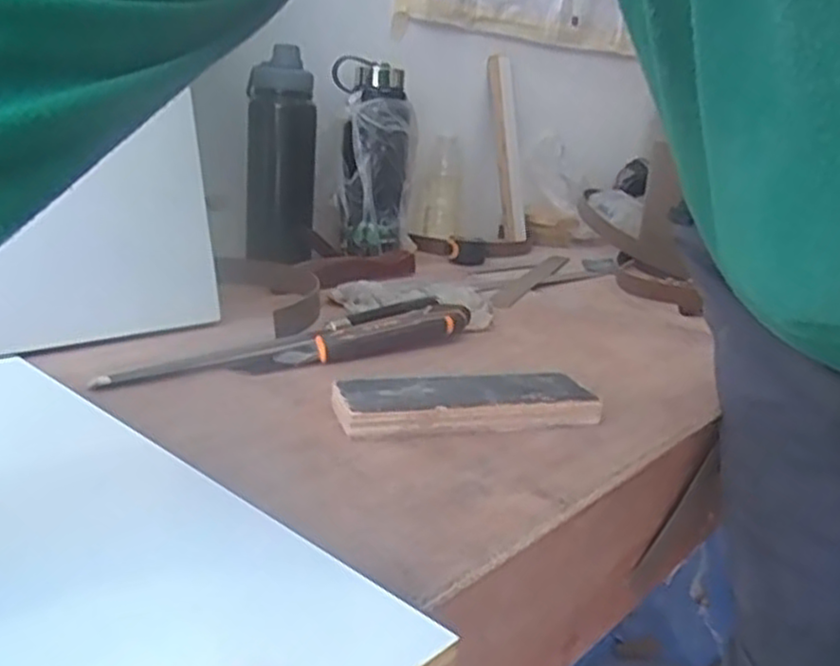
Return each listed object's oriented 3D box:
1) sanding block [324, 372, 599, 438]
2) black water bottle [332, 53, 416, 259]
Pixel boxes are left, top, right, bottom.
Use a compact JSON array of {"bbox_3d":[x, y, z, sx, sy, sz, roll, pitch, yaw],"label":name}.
[{"bbox_3d":[0.030,0.046,0.509,0.172,0.023,0.054,0,17,-16],"label":"sanding block"},{"bbox_3d":[-0.060,-0.221,0.976,0.082,0.226,0.077,9,17,15],"label":"black water bottle"}]

